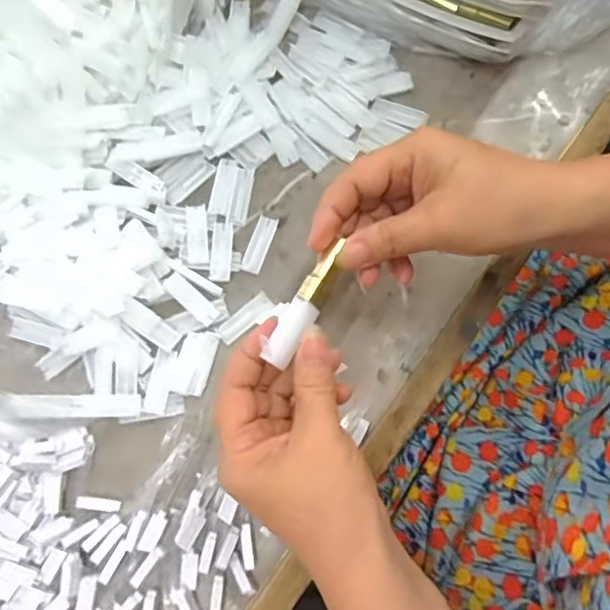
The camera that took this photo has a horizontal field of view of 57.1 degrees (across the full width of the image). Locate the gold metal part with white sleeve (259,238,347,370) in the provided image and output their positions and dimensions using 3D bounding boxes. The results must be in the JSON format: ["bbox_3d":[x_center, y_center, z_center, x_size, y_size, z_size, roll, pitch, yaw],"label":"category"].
[{"bbox_3d":[0.001,-0.001,0.284,0.014,0.010,0.067,29,78,7],"label":"gold metal part with white sleeve"}]

